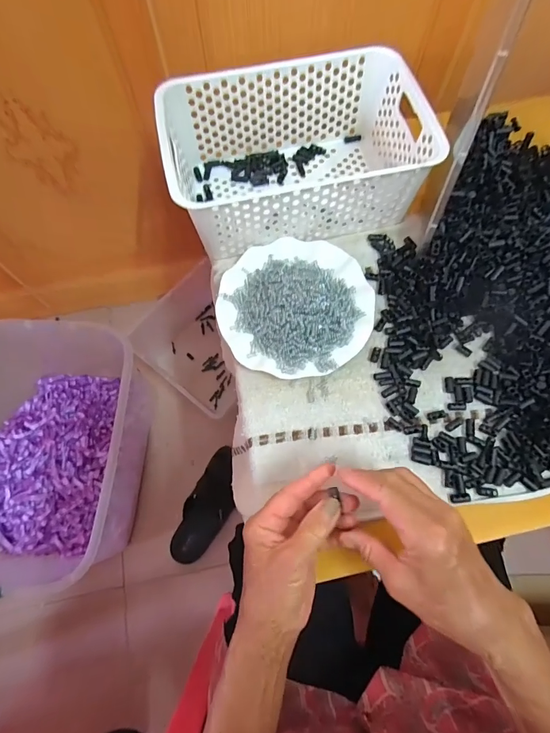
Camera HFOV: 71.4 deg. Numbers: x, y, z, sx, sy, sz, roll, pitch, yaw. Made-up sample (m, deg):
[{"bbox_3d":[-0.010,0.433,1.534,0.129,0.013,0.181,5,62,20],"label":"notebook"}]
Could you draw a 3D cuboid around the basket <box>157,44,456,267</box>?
[{"bbox_3d":[0.022,-0.266,0.490,0.300,0.112,0.201,-13,70,-5],"label":"basket"}]

